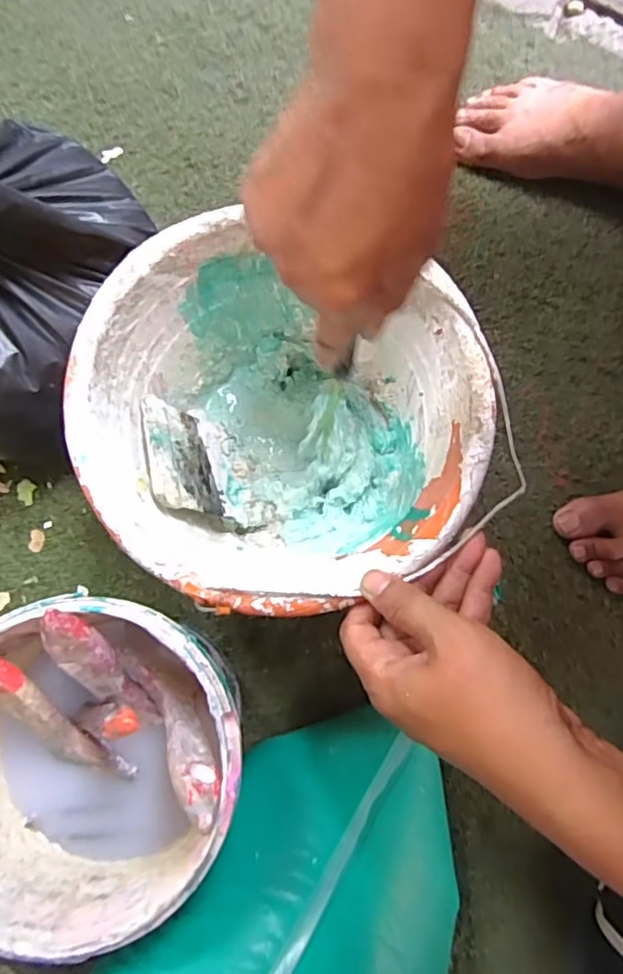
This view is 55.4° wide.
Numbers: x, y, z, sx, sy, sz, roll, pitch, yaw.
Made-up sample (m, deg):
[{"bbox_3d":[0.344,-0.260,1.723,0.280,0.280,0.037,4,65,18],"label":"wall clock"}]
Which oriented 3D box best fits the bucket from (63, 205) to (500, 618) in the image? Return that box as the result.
[{"bbox_3d":[-0.020,-0.032,0.407,0.238,0.145,0.218,0,79,0],"label":"bucket"}]

